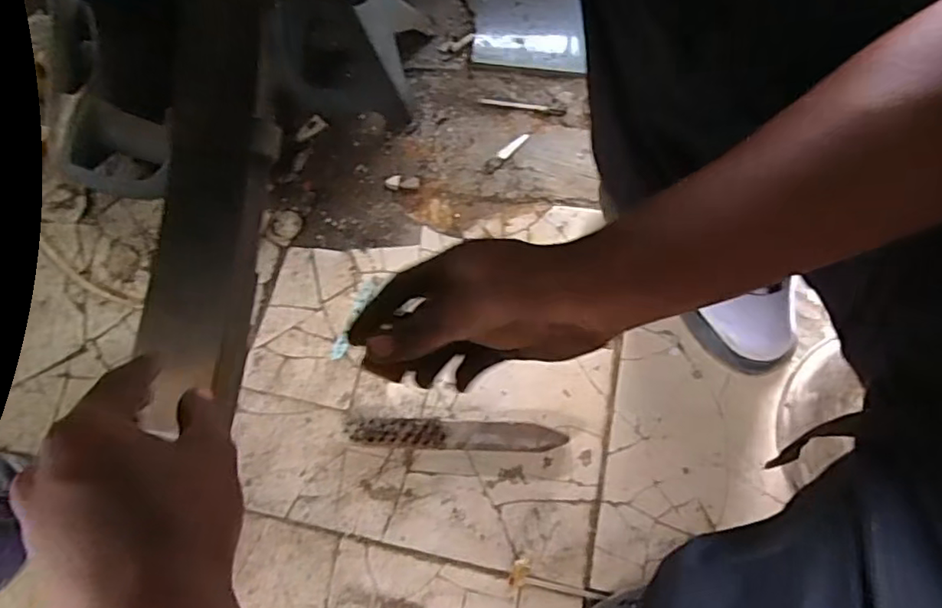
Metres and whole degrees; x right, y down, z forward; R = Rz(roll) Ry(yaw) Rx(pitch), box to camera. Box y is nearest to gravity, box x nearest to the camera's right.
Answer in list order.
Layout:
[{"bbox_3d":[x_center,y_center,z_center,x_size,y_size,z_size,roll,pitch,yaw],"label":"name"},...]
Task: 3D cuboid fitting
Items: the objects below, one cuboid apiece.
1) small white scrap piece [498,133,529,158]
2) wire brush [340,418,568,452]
[{"bbox_3d":[0.054,-0.201,0.754,0.048,0.004,0.014,-40,71,-10],"label":"small white scrap piece"},{"bbox_3d":[-0.019,0.135,0.612,0.221,0.034,0.028,0,69,5],"label":"wire brush"}]

